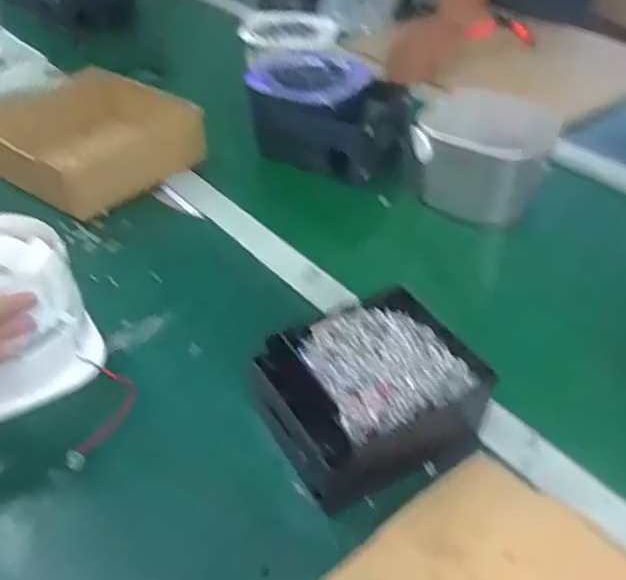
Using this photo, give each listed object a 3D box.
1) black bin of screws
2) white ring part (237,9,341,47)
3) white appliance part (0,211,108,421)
[{"bbox_3d":[0.042,0.079,0.490,0.153,0.070,0.128,-22,45,-24],"label":"black bin of screws"},{"bbox_3d":[-0.036,-0.405,0.999,0.145,0.022,0.145,-3,40,-4],"label":"white ring part"},{"bbox_3d":[-0.255,0.015,0.527,0.127,0.115,0.112,-22,45,-25],"label":"white appliance part"}]

